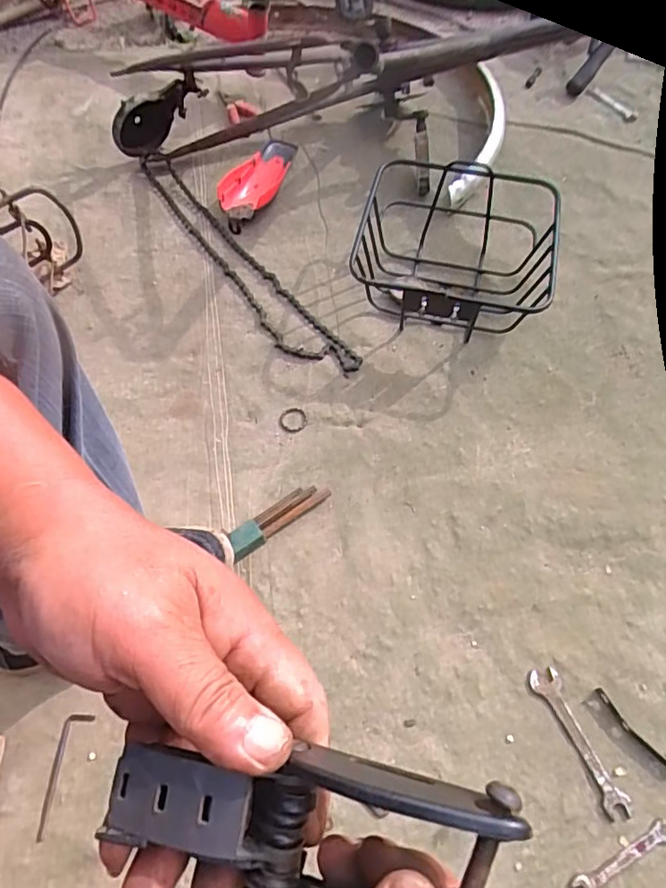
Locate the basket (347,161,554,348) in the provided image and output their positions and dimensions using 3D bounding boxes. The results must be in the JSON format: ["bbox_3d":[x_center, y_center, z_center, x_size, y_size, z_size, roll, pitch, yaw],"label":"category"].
[{"bbox_3d":[0.167,-0.270,0.807,0.259,0.142,0.241,10,64,4],"label":"basket"}]

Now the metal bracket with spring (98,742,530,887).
[{"bbox_3d":[-0.009,0.123,0.173,0.128,0.036,0.052,-8,60,25],"label":"metal bracket with spring"}]

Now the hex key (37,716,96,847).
[{"bbox_3d":[-0.285,0.343,0.592,0.026,0.005,0.116,12,63,3],"label":"hex key"}]

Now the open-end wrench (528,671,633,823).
[{"bbox_3d":[0.260,0.314,0.603,0.032,0.004,0.151,-21,66,-11],"label":"open-end wrench"}]

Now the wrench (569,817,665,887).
[{"bbox_3d":[0.284,0.408,0.556,0.117,0.004,0.023,-22,66,-14],"label":"wrench"}]

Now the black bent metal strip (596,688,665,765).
[{"bbox_3d":[0.338,0.306,0.604,0.112,0.016,0.057,15,63,5],"label":"black bent metal strip"}]

